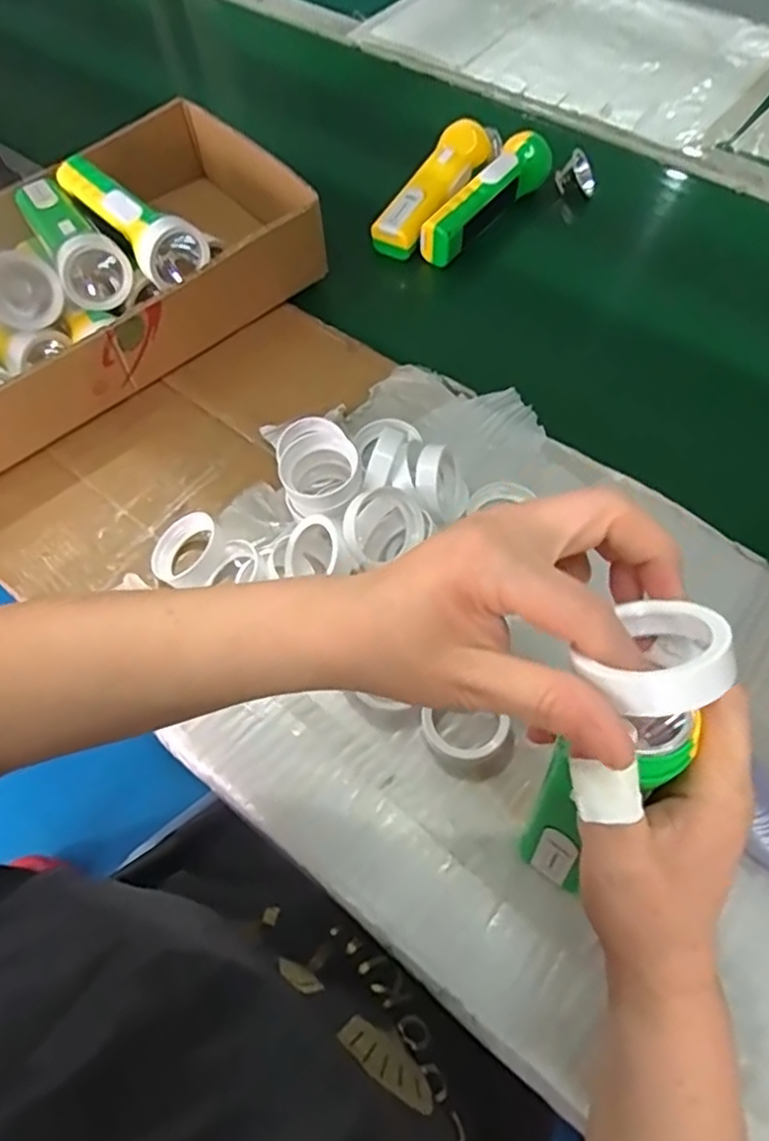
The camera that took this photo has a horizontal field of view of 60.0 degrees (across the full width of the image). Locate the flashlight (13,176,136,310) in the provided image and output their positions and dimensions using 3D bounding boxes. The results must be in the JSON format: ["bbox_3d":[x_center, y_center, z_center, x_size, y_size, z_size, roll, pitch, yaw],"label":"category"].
[{"bbox_3d":[-0.260,-0.281,0.547,0.051,0.053,0.168,-29,65,-12],"label":"flashlight"}]

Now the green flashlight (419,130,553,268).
[{"bbox_3d":[0.097,-0.361,0.641,0.045,0.035,0.171,36,68,20],"label":"green flashlight"}]

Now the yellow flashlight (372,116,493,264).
[{"bbox_3d":[0.049,-0.378,0.655,0.053,0.040,0.174,28,66,17],"label":"yellow flashlight"}]

